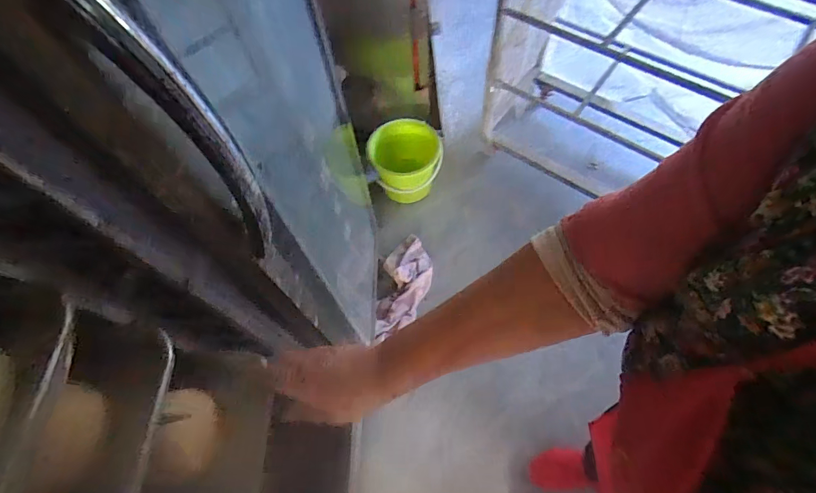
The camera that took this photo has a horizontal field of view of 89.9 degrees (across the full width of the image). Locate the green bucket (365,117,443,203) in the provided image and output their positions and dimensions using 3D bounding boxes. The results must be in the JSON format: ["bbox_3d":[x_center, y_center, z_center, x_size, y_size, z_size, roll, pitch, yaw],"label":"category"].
[{"bbox_3d":[-0.006,-0.316,1.488,0.266,0.195,0.224,-13,62,-4],"label":"green bucket"}]

